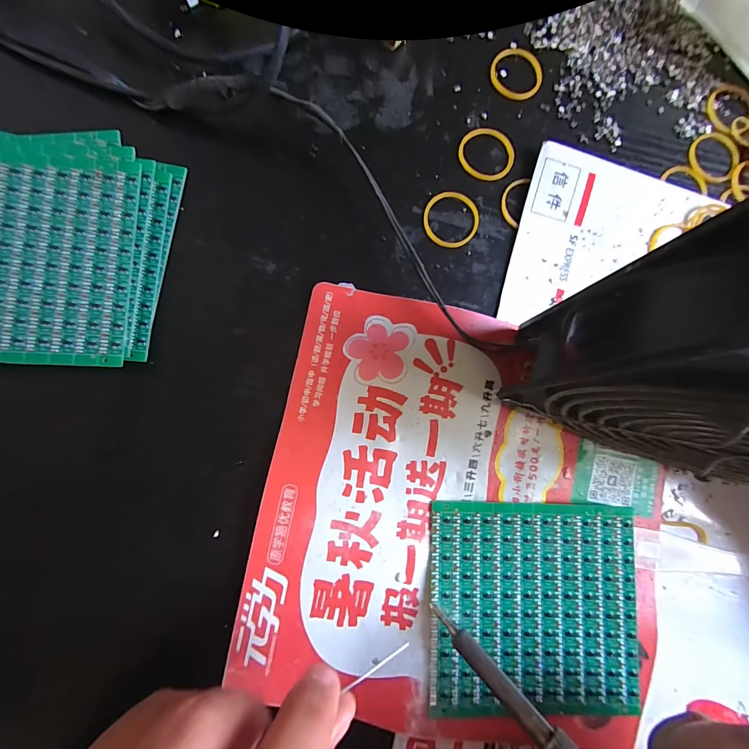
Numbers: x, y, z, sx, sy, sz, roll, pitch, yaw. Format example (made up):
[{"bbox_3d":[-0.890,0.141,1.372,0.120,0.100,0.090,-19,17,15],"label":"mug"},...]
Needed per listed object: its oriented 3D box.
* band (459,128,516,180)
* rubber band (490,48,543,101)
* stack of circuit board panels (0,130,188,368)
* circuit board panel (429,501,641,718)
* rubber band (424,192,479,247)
[{"bbox_3d":[0.062,-0.122,0.194,0.031,0.004,0.029,1,85,-6],"label":"band"},{"bbox_3d":[0.081,-0.171,0.199,0.030,0.004,0.029,1,85,-6],"label":"rubber band"},{"bbox_3d":[-0.151,-0.059,0.160,0.106,0.014,0.108,1,85,-6],"label":"stack of circuit board panels"},{"bbox_3d":[0.076,0.111,0.168,0.098,0.004,0.093,2,83,-3],"label":"circuit board panel"},{"bbox_3d":[0.042,-0.084,0.189,0.030,0.004,0.031,1,85,-6],"label":"rubber band"}]

